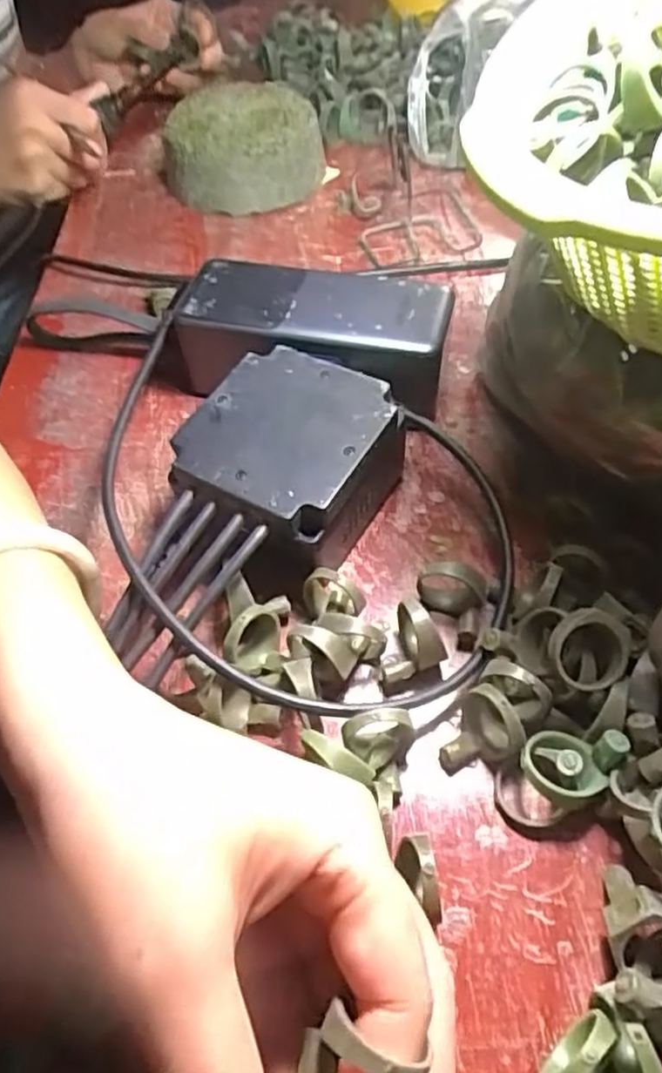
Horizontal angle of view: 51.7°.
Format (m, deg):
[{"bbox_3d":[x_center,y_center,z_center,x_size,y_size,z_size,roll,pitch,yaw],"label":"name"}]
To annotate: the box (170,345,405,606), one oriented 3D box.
[{"bbox_3d":[-0.019,-0.023,0.289,0.081,0.054,0.094,20,57,18],"label":"box"}]

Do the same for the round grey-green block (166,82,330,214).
[{"bbox_3d":[-0.062,-0.271,0.473,0.109,0.048,0.095,-10,53,-3],"label":"round grey-green block"}]

